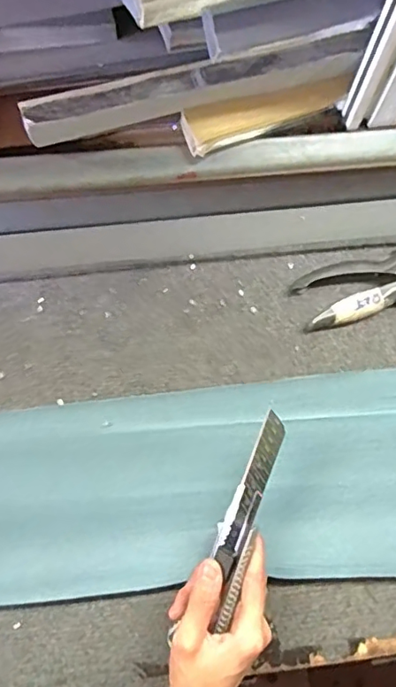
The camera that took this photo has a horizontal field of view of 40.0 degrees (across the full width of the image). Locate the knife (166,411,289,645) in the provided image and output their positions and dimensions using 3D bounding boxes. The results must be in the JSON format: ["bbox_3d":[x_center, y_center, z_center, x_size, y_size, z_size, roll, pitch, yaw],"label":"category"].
[{"bbox_3d":[0.030,0.124,0.384,0.024,0.008,0.155,16,98,3],"label":"knife"}]

